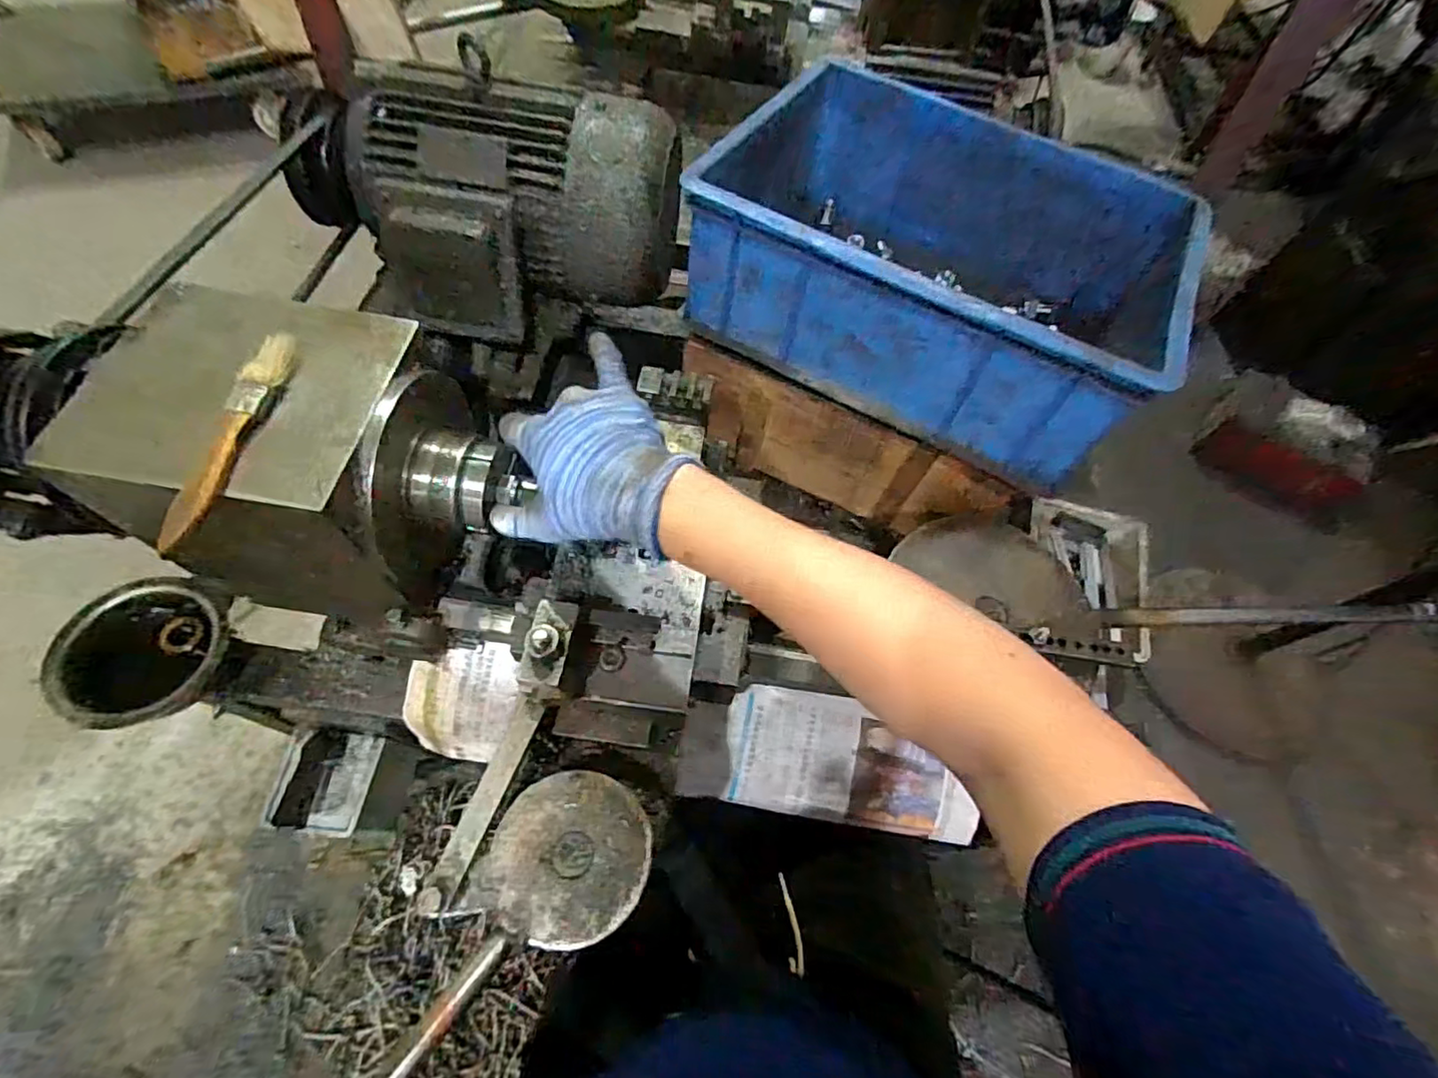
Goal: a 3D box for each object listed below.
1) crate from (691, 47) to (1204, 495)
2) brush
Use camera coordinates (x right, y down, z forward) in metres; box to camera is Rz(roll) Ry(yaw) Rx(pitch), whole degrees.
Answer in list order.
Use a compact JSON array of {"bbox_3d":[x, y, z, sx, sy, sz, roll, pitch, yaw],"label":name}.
[{"bbox_3d":[0.200,-0.266,0.581,0.409,0.147,0.305,29,63,11],"label":"crate"},{"bbox_3d":[-0.282,-0.063,0.359,0.021,0.017,0.143,8,61,0],"label":"brush"}]

